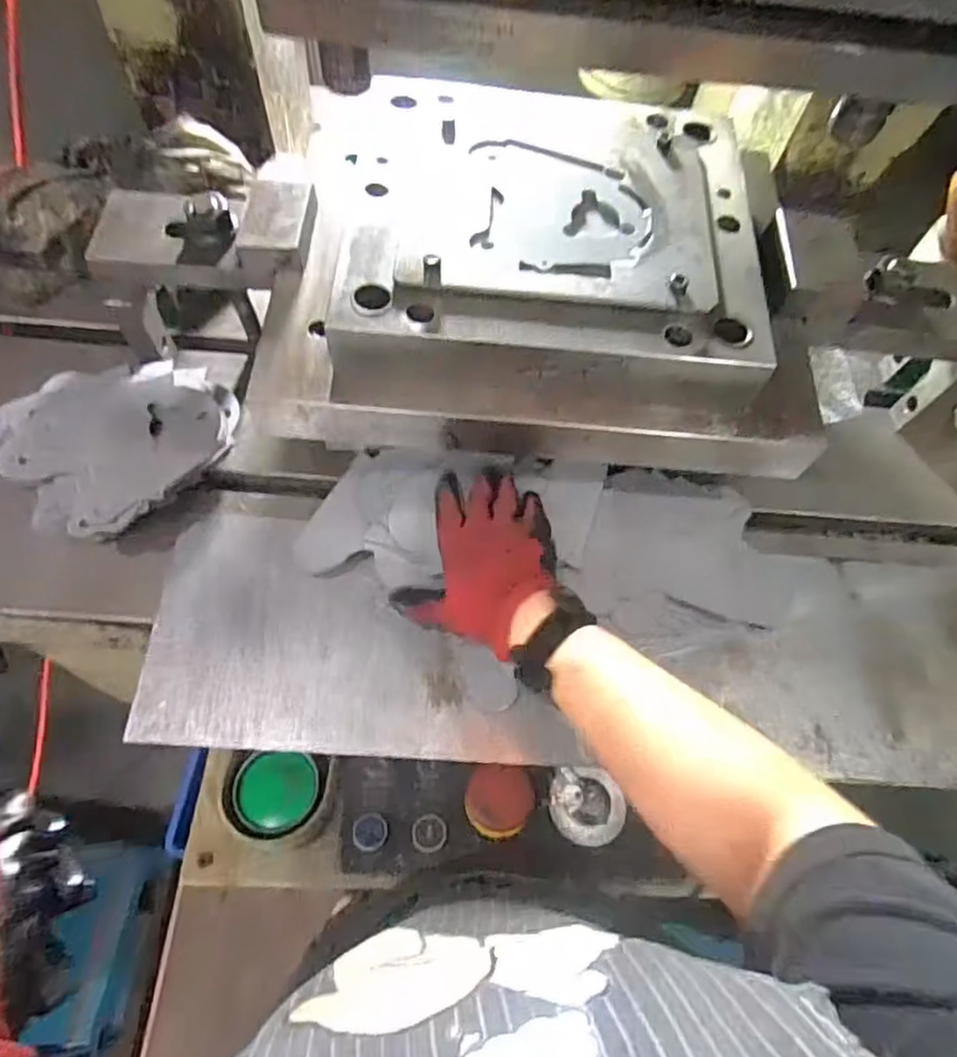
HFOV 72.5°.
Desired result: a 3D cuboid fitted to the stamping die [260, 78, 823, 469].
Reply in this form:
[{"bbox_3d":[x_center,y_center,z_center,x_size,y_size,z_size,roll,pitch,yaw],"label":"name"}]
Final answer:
[{"bbox_3d":[0.049,-0.218,0.541,0.418,0.091,0.327,0,65,-4],"label":"stamping die"}]

